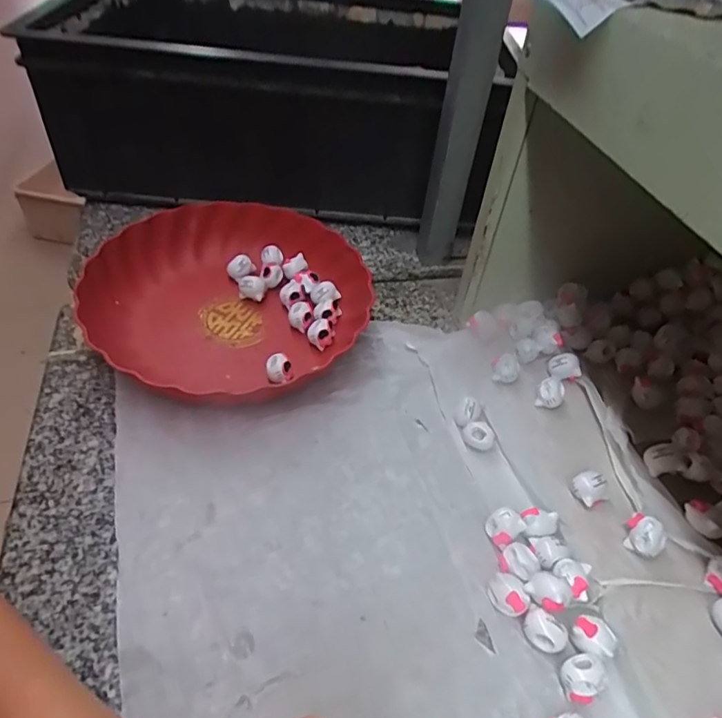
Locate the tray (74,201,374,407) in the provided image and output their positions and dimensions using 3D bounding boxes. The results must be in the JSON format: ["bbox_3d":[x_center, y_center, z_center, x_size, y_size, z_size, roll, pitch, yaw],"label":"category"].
[{"bbox_3d":[-0.114,-0.057,0.491,0.242,0.046,0.241,24,48,17],"label":"tray"}]

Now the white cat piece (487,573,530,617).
[{"bbox_3d":[0.093,0.150,0.339,0.017,0.020,0.025,-20,51,-23],"label":"white cat piece"}]

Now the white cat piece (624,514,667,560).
[{"bbox_3d":[0.188,0.118,0.357,0.020,0.020,0.025,-26,54,-27],"label":"white cat piece"}]

